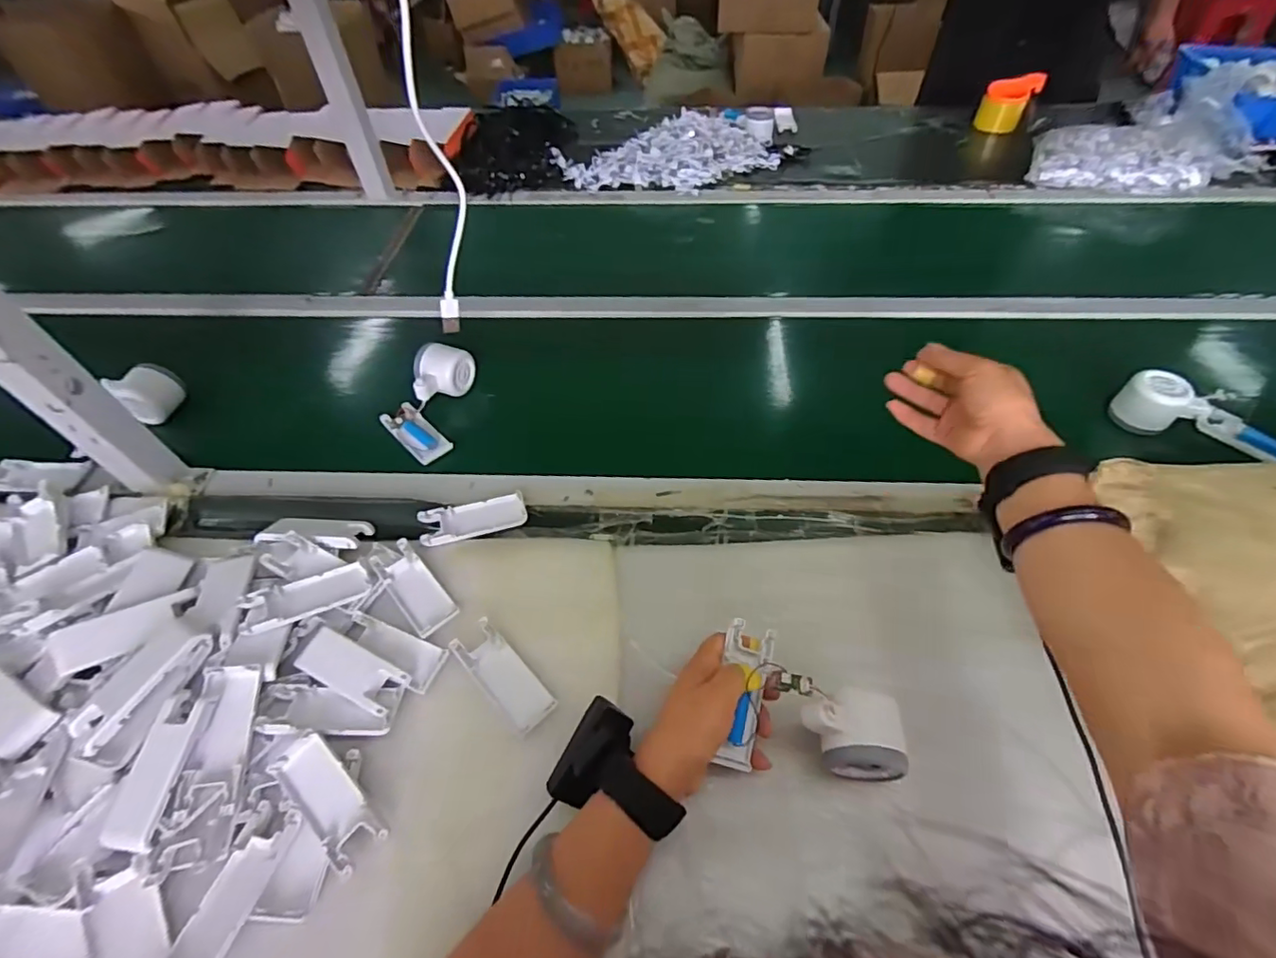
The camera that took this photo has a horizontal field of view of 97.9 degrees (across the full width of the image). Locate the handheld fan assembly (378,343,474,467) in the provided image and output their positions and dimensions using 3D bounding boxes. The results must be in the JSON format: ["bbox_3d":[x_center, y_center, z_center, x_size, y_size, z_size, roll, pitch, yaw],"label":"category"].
[{"bbox_3d":[-0.260,-0.097,0.667,0.089,0.064,0.154,6,51,8],"label":"handheld fan assembly"}]

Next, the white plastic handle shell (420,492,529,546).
[{"bbox_3d":[-0.168,0.039,0.571,0.104,0.010,0.044,-14,53,-10],"label":"white plastic handle shell"}]

